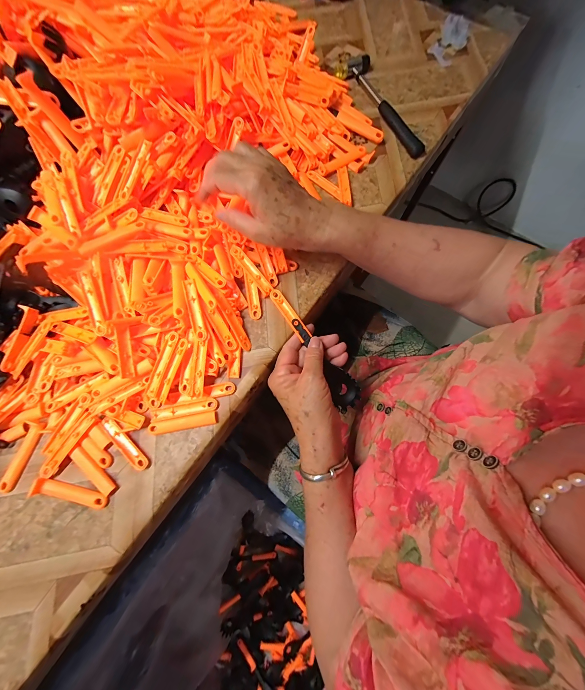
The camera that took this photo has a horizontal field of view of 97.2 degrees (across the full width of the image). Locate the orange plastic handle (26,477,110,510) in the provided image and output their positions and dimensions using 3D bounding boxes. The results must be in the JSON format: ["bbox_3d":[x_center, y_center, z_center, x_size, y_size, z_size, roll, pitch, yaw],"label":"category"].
[{"bbox_3d":[-0.238,0.158,0.276,0.081,0.007,0.019,10,76,2],"label":"orange plastic handle"}]

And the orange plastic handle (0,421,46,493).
[{"bbox_3d":[-0.298,0.121,0.283,0.017,0.012,0.074,16,76,3],"label":"orange plastic handle"}]

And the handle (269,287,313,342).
[{"bbox_3d":[-0.004,-0.039,0.324,0.015,0.004,0.074,-34,82,-8],"label":"handle"}]

